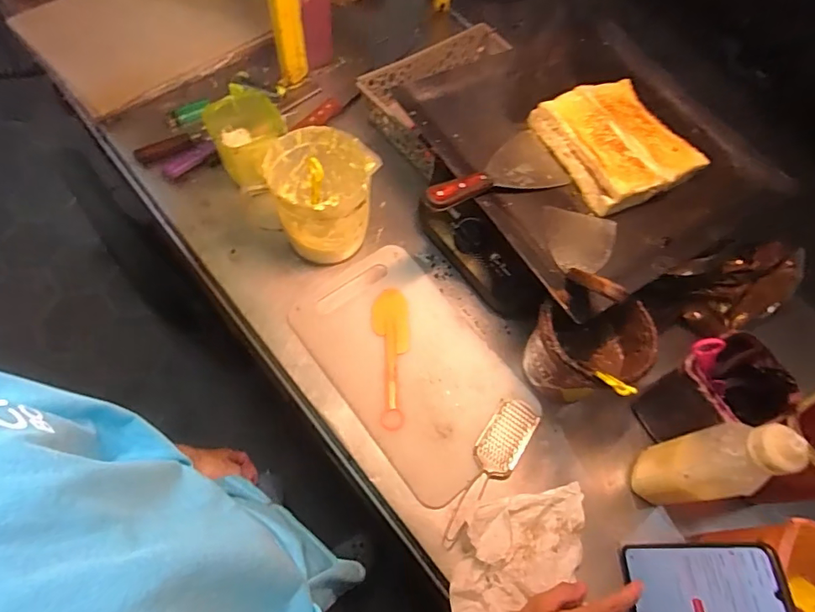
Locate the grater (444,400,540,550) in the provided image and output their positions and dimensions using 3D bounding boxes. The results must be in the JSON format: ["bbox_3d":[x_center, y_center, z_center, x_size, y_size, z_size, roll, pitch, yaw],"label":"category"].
[{"bbox_3d":[0.097,0.199,0.584,0.051,0.012,0.189,34,65,13],"label":"grater"}]

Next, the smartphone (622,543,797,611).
[{"bbox_3d":[0.285,0.278,0.471,0.009,0.167,0.079,9,61,-25],"label":"smartphone"}]

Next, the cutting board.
[{"bbox_3d":[0.004,0.075,0.640,0.201,0.008,0.316,-35,70,-20],"label":"cutting board"}]

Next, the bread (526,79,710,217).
[{"bbox_3d":[0.271,-0.218,0.631,0.157,0.032,0.178,-24,67,-16],"label":"bread"}]

